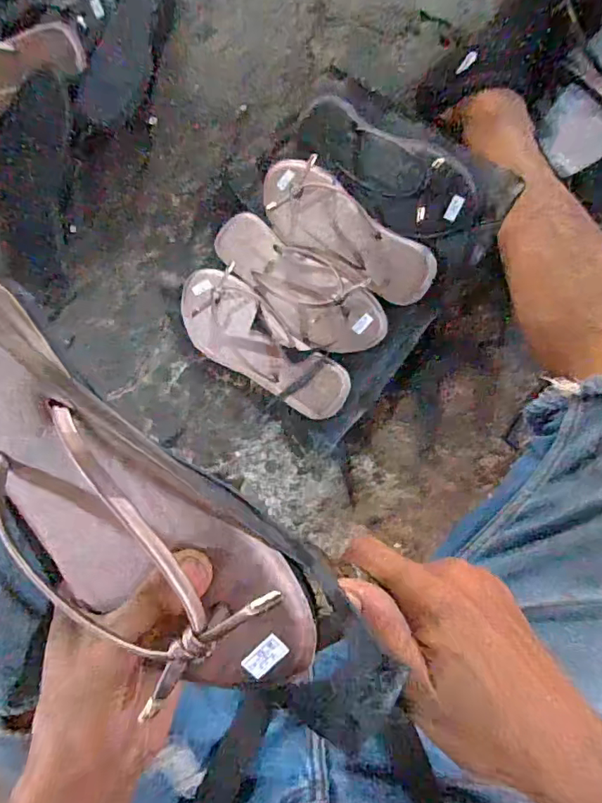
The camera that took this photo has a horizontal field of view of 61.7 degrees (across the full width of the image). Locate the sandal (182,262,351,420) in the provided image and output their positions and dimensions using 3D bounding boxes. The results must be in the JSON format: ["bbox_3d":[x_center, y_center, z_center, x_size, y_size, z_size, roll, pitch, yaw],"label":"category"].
[{"bbox_3d":[-0.053,-0.067,0.612,0.248,0.048,0.100,44,96,11],"label":"sandal"}]

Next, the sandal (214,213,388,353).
[{"bbox_3d":[-0.012,-0.138,0.601,0.246,0.067,0.101,34,94,12],"label":"sandal"}]

